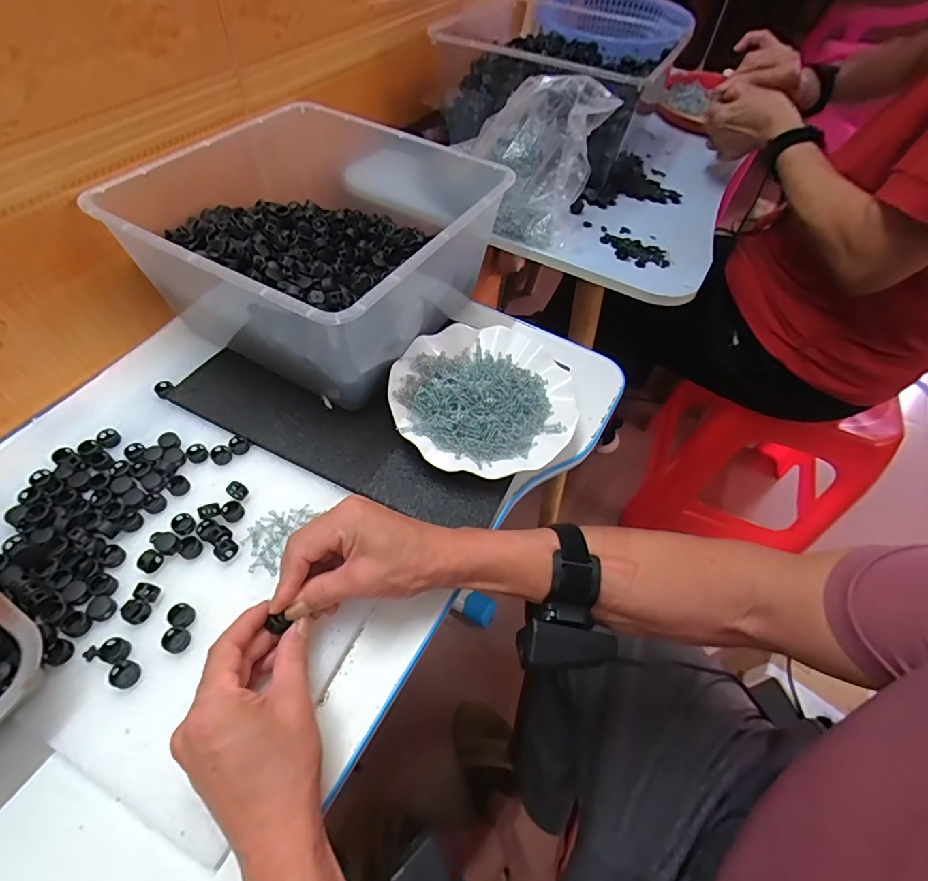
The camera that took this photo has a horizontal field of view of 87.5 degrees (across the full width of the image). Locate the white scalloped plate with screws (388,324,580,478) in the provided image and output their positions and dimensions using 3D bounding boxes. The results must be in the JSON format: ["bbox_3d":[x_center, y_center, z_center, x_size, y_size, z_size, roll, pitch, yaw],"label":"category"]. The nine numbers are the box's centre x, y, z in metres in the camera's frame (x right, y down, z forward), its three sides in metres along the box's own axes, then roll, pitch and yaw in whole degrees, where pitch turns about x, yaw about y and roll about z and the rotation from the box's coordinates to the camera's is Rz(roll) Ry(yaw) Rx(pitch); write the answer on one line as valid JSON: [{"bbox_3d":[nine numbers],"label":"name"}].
[{"bbox_3d":[0.022,-0.044,0.483,0.183,0.031,0.175,2,54,-3],"label":"white scalloped plate with screws"}]

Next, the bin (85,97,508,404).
[{"bbox_3d":[-0.156,-0.221,0.531,0.330,0.144,0.323,26,57,14],"label":"bin"}]

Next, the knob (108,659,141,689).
[{"bbox_3d":[-0.238,0.163,0.339,0.019,0.007,0.017,24,56,12],"label":"knob"}]

